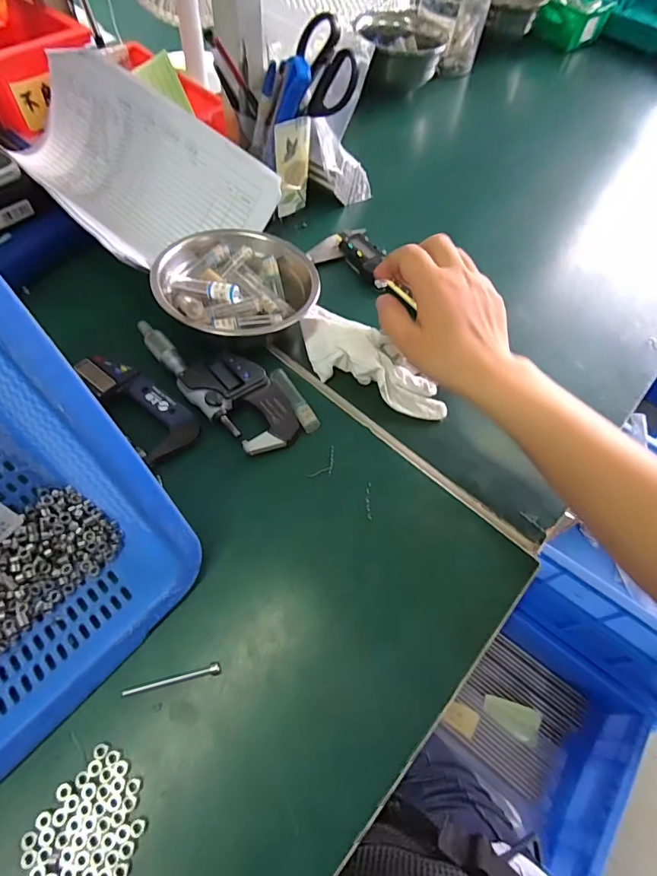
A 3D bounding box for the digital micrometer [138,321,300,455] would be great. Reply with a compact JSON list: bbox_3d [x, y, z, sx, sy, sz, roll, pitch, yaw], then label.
[{"bbox_3d":[-0.087,-0.048,0.357,0.153,0.020,0.055,40,64,18],"label":"digital micrometer"}]

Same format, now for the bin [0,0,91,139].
[{"bbox_3d":[-0.355,-0.426,0.523,0.164,0.075,0.127,33,62,15],"label":"bin"}]

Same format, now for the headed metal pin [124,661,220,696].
[{"bbox_3d":[-0.090,0.140,0.267,0.053,0.008,0.006,-11,61,-10],"label":"headed metal pin"}]

